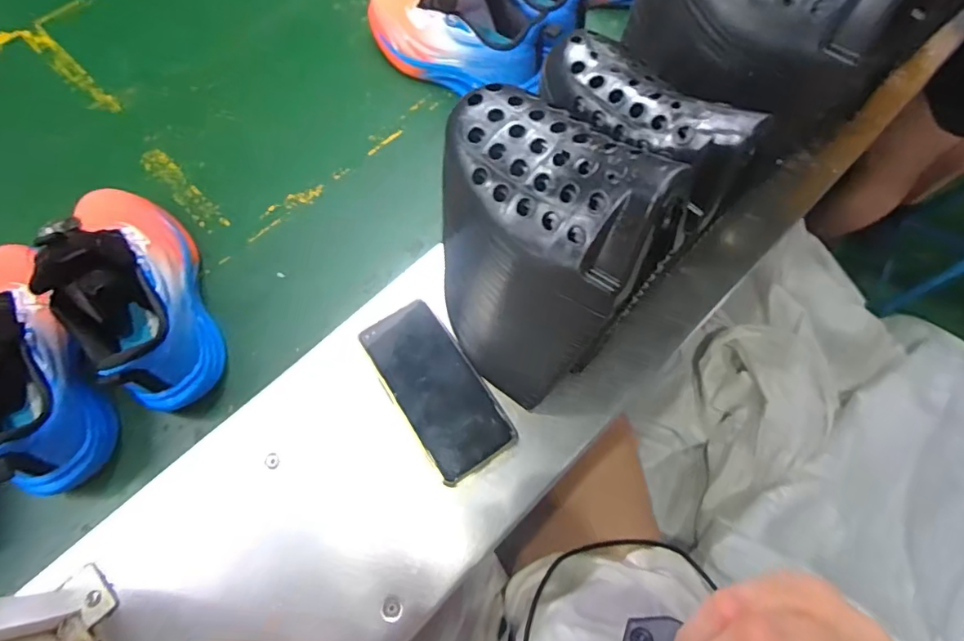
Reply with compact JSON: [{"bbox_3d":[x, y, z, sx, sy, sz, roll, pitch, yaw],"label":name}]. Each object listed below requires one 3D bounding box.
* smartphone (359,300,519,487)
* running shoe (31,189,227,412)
[{"bbox_3d":[-0.038,0.057,0.453,0.073,0.011,0.150,-31,72,-11],"label":"smartphone"},{"bbox_3d":[-0.312,-0.035,0.452,0.091,0.135,0.226,-24,71,-9],"label":"running shoe"}]

